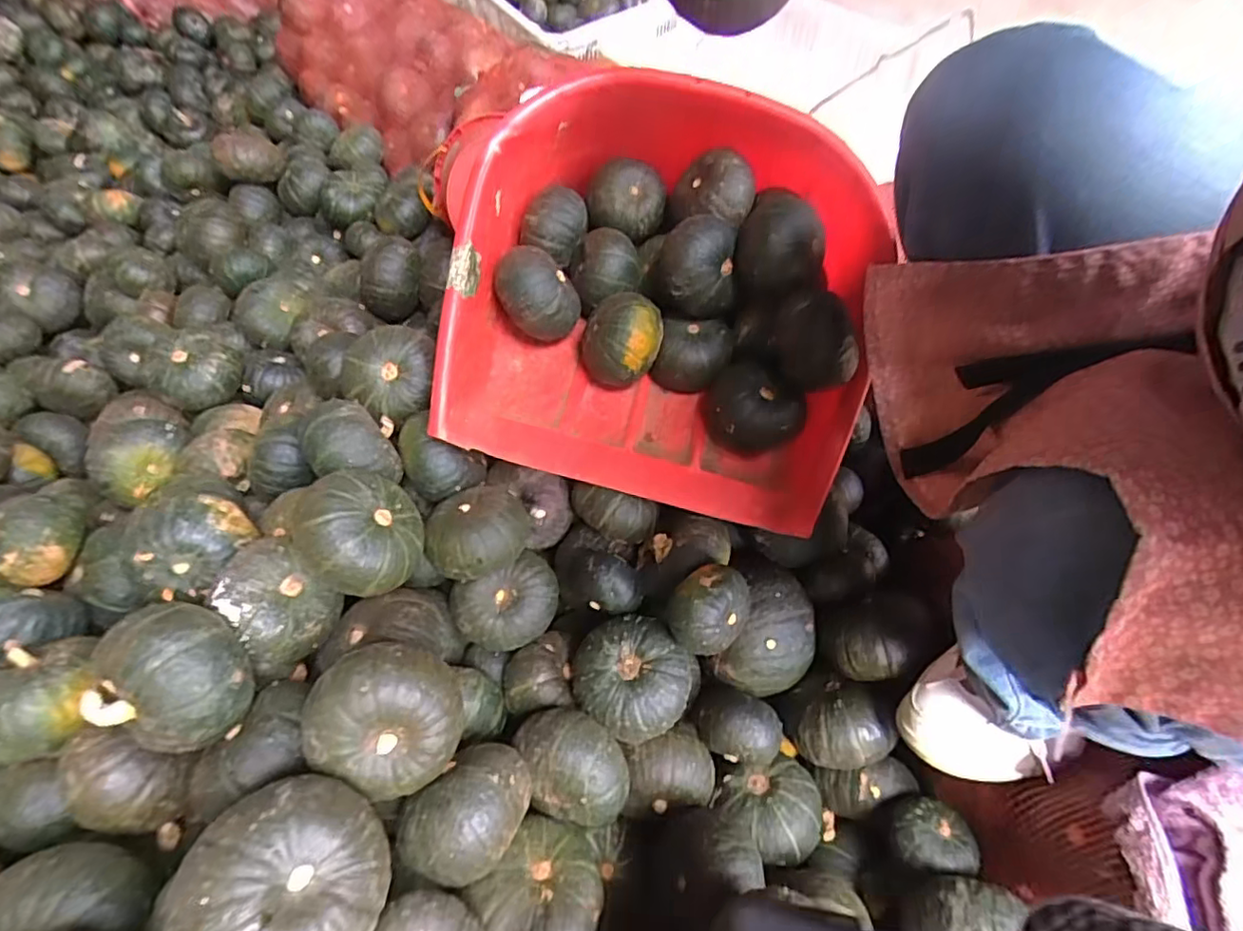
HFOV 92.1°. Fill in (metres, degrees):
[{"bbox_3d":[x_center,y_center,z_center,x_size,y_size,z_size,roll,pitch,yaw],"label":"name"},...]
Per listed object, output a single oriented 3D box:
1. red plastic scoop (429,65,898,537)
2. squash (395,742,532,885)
[{"bbox_3d":[0.052,-0.205,0.660,0.416,0.246,0.449,9,61,9],"label":"red plastic scoop"},{"bbox_3d":[-0.119,0.273,0.471,0.079,0.071,0.103,40,70,23],"label":"squash"}]

